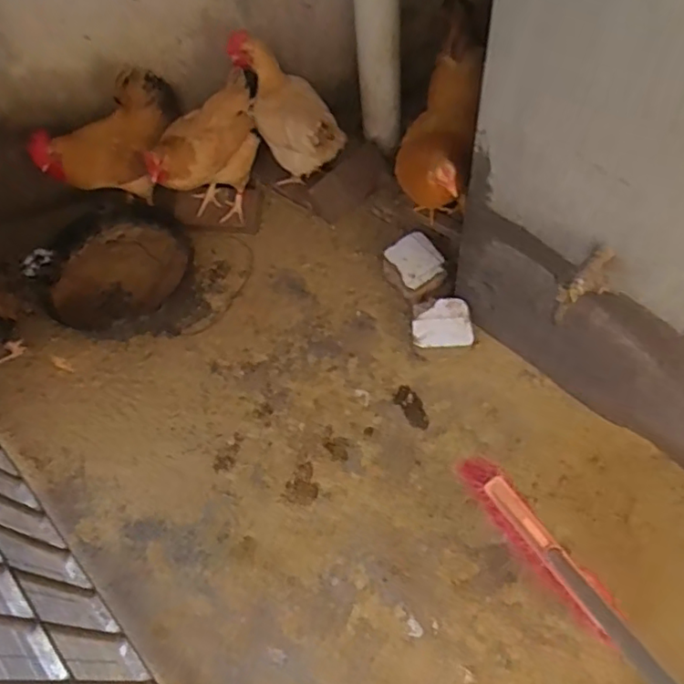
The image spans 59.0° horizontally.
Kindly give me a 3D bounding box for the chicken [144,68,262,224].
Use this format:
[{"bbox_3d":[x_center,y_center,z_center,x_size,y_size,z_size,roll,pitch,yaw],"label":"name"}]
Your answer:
[{"bbox_3d":[-0.344,-0.451,1.537,0.128,0.326,0.304,29,67,19],"label":"chicken"}]

